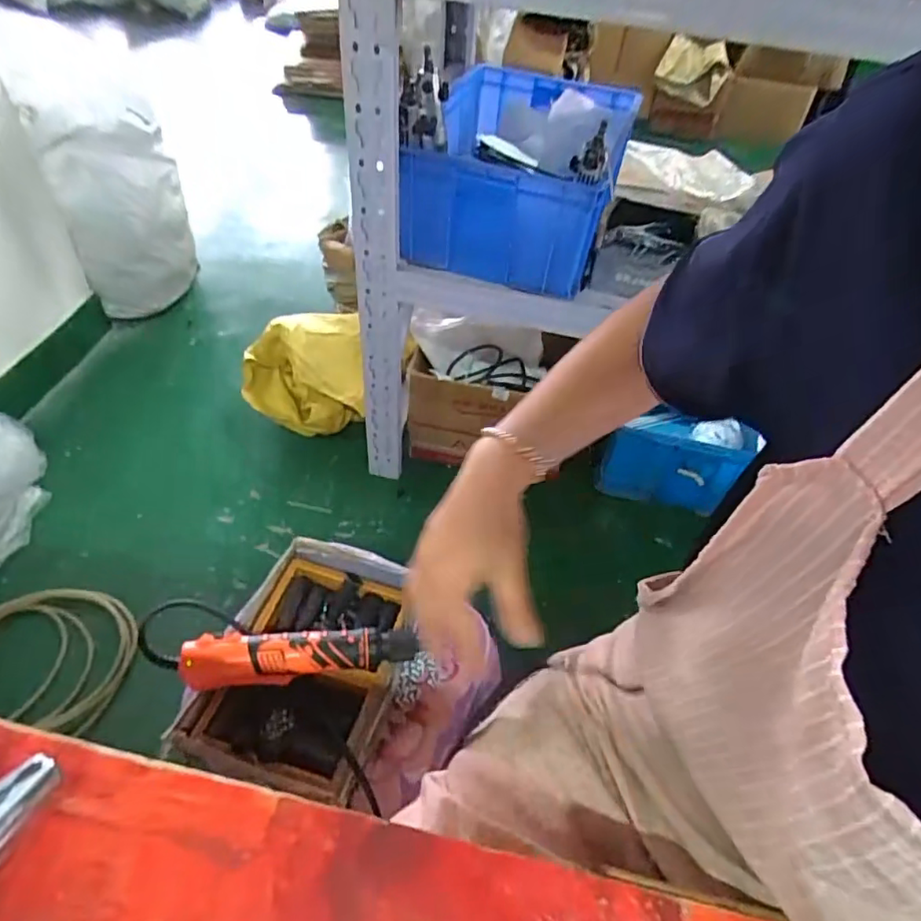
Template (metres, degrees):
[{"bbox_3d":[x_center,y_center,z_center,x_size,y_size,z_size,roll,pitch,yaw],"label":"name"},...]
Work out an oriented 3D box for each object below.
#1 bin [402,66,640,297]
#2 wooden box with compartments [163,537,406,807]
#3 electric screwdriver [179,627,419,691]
[{"bbox_3d":[0.126,-0.592,1.121,0.345,0.206,0.586,16,48,9],"label":"bin"},{"bbox_3d":[-0.160,0.209,0.618,0.174,0.068,0.260,13,48,6],"label":"wooden box with compartments"},{"bbox_3d":[-0.156,0.192,0.575,0.220,0.036,0.040,-4,48,-9],"label":"electric screwdriver"}]

